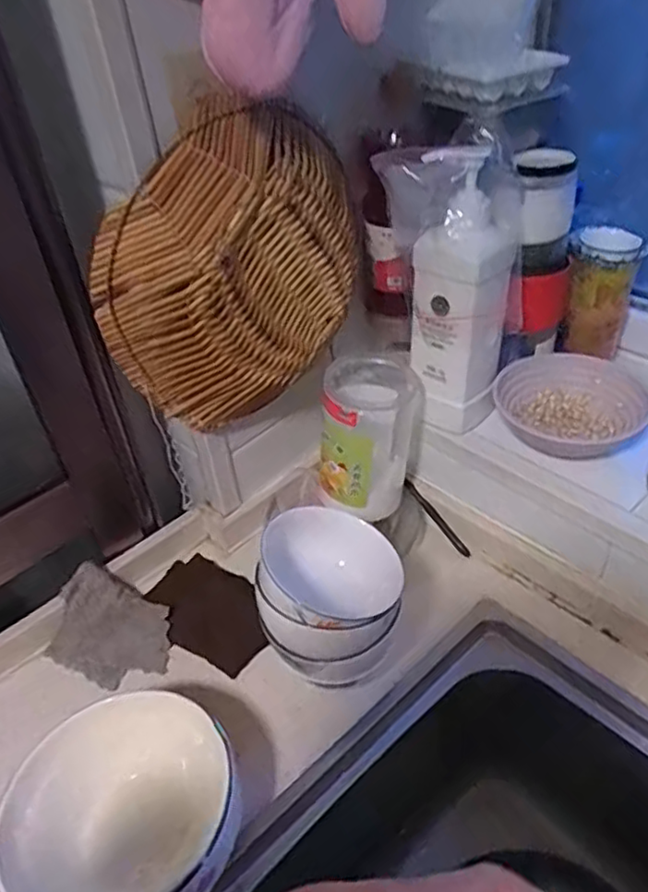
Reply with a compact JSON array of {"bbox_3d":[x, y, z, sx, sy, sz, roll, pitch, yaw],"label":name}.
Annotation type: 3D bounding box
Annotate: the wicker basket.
[{"bbox_3d":[-0.074,-0.156,0.622,0.259,0.273,0.067,-30,45,-27],"label":"wicker basket"}]

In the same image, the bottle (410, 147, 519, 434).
[{"bbox_3d":[0.139,-0.148,0.671,0.091,0.266,0.075,5,40,13],"label":"bottle"}]

